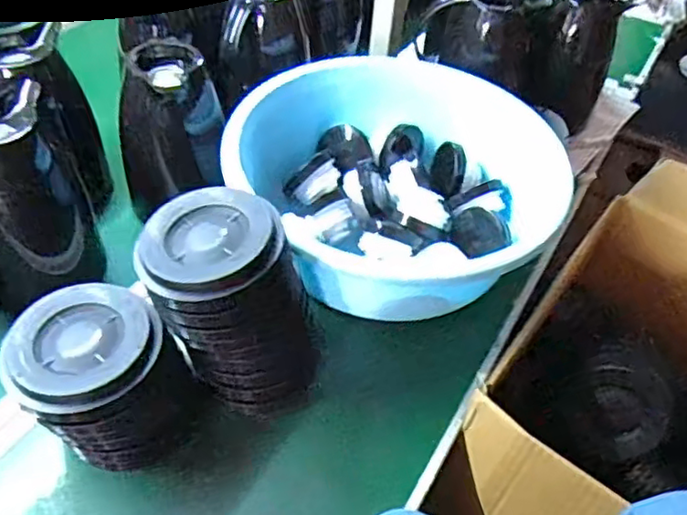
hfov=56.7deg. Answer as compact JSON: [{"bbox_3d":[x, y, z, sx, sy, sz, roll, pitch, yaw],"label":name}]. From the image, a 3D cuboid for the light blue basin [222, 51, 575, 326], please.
[{"bbox_3d":[0.074,-0.091,0.748,0.320,0.112,0.327,3,46,-3],"label":"light blue basin"}]

